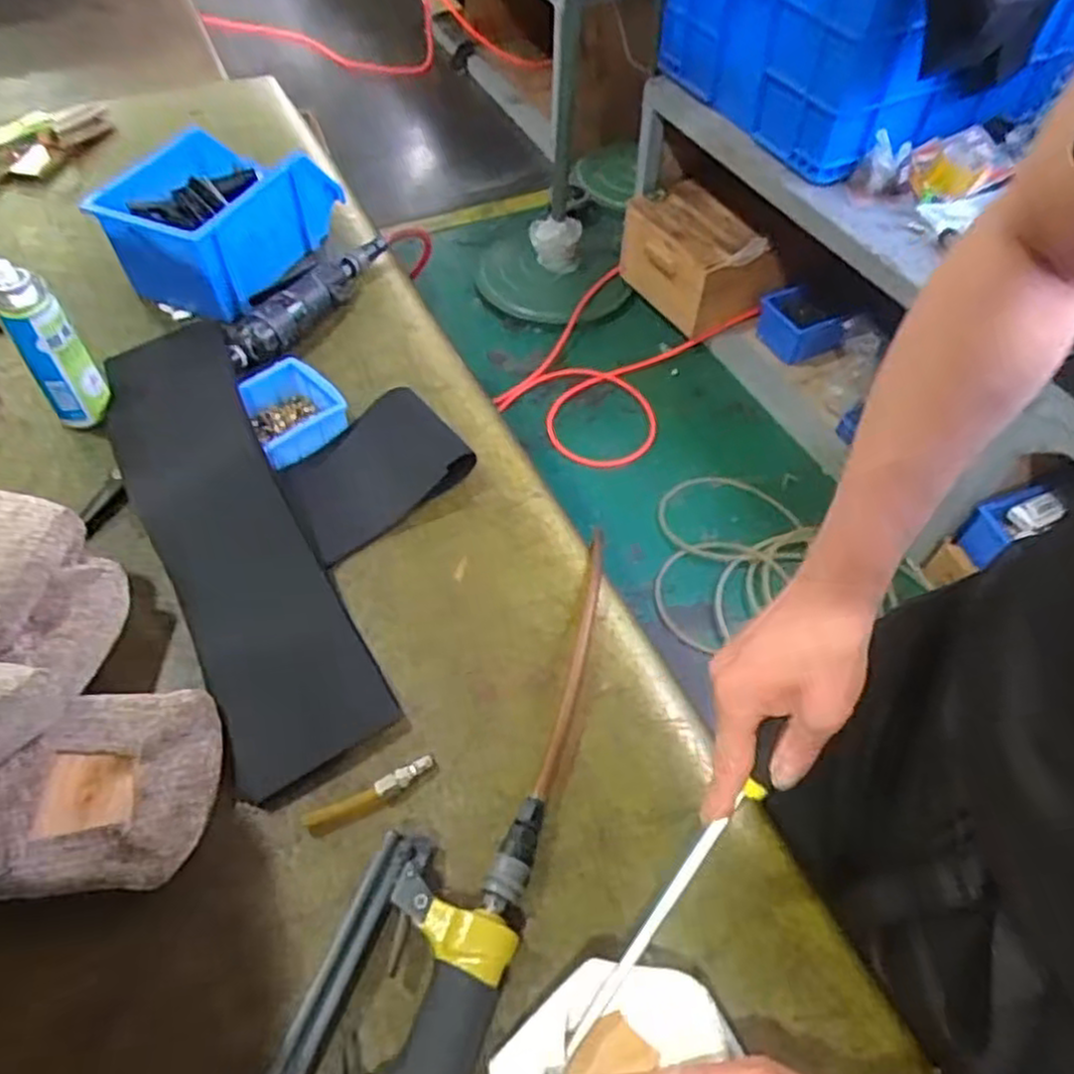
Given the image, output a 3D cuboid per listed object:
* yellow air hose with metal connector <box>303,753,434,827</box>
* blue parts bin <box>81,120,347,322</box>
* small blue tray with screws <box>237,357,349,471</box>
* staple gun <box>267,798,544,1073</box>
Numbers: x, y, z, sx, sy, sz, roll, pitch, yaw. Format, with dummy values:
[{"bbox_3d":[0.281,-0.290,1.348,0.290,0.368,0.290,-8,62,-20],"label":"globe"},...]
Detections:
[{"bbox_3d":[-0.115,0.179,0.527,0.094,0.011,0.015,-23,58,-18],"label":"yellow air hose with metal connector"},{"bbox_3d":[-0.347,-0.366,0.857,0.165,0.108,0.232,24,56,14],"label":"blue parts bin"},{"bbox_3d":[-0.232,-0.115,0.709,0.084,0.037,0.103,-33,62,-24],"label":"small blue tray with screws"},{"bbox_3d":[-0.081,0.269,0.444,0.121,0.041,0.246,11,54,5],"label":"staple gun"}]

